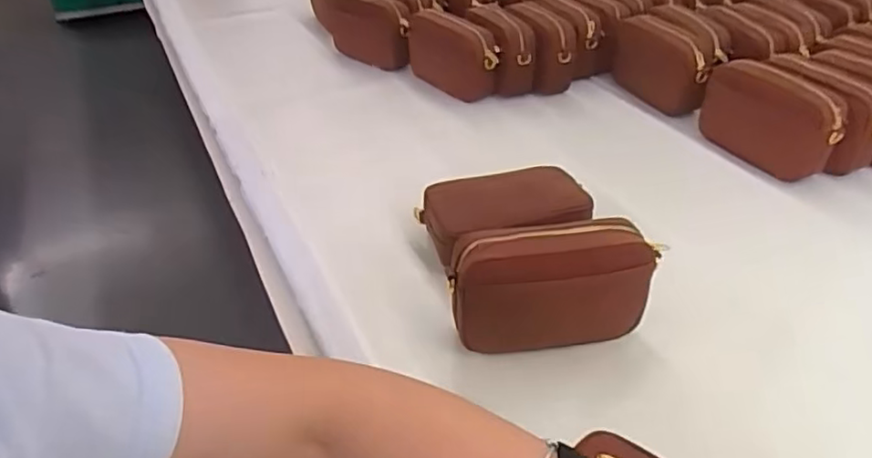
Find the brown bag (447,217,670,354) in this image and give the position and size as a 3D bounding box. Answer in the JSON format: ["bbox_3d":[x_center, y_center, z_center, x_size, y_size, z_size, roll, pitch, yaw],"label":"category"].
[{"bbox_3d":[0.117,0.057,0.623,0.206,0.116,0.066,-7,37,-6],"label":"brown bag"}]

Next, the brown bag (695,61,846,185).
[{"bbox_3d":[0.480,-0.162,0.906,0.060,0.123,0.201,-28,44,-30],"label":"brown bag"}]

